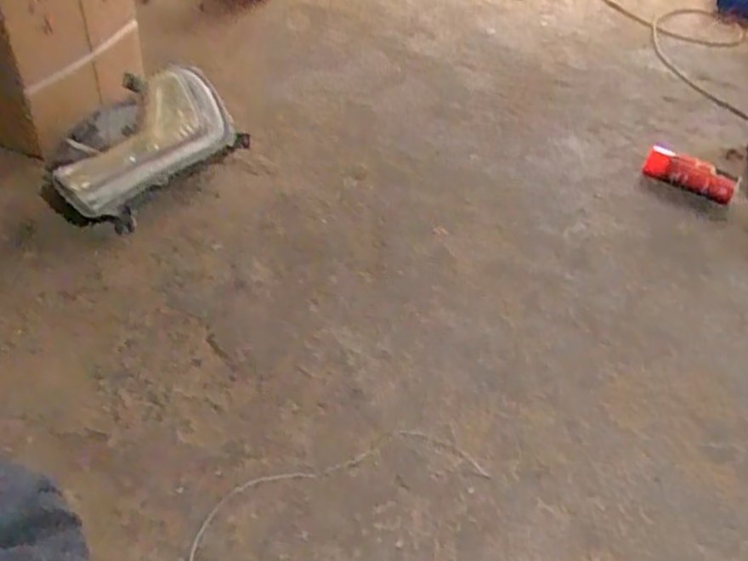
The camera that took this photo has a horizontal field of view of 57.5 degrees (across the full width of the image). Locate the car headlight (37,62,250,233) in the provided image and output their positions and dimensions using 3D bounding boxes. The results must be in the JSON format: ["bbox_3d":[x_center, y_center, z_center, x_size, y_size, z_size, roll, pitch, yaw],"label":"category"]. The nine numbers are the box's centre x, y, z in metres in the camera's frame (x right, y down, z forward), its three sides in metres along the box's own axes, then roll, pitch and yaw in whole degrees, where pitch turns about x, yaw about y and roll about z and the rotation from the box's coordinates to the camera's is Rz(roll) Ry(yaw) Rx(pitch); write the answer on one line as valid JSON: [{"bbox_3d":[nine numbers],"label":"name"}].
[{"bbox_3d":[-0.445,-0.261,1.283,0.343,0.169,0.248,-33,58,-32],"label":"car headlight"}]

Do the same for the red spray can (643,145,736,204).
[{"bbox_3d":[0.759,-0.259,1.633,0.210,0.064,0.079,23,47,18],"label":"red spray can"}]

